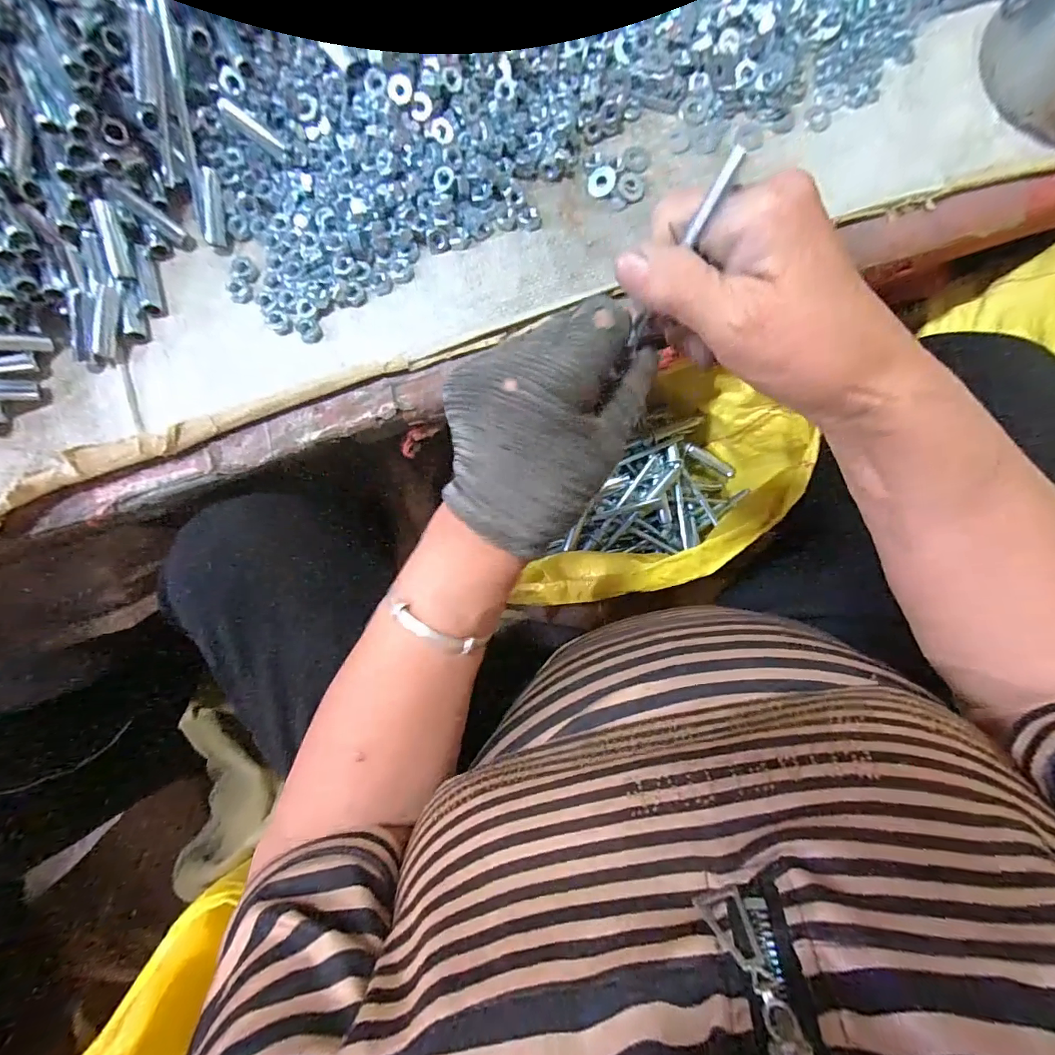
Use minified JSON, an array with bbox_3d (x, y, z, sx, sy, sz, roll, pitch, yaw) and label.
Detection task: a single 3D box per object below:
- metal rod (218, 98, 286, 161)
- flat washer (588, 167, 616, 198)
[{"bbox_3d":[-0.167,-0.242,0.292,0.040,0.006,0.009,34,87,-18],"label":"metal rod"},{"bbox_3d":[0.050,-0.232,0.322,0.018,0.004,0.020,16,84,0],"label":"flat washer"}]

